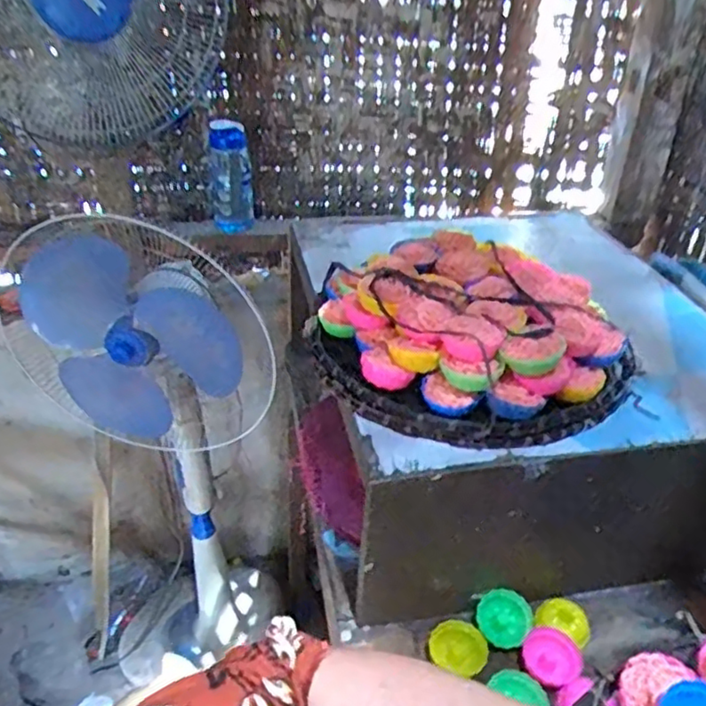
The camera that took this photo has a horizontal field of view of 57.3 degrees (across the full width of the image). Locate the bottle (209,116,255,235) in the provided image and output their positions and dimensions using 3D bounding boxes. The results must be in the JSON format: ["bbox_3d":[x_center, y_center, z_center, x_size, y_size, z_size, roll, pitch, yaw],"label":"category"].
[{"bbox_3d":[-0.239,-0.322,1.246,0.083,0.246,0.096,0,56,-6],"label":"bottle"}]

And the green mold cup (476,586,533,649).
[{"bbox_3d":[0.170,0.299,0.733,0.062,0.029,0.060,40,79,1],"label":"green mold cup"}]

